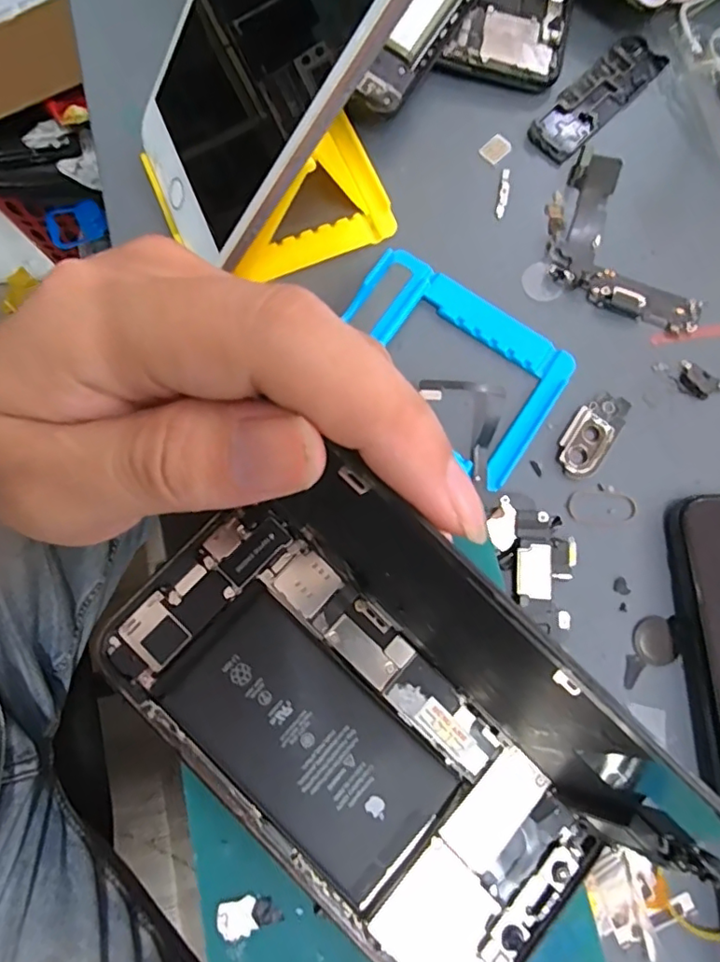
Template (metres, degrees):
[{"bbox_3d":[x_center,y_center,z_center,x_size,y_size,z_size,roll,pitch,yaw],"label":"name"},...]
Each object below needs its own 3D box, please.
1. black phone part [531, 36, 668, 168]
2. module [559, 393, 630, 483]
[{"bbox_3d":[0.101,-0.163,0.238,0.022,0.004,0.072,44,80,7],"label":"black phone part"},{"bbox_3d":[0.085,-0.017,0.205,0.017,0.004,0.036,31,79,5],"label":"module"}]

